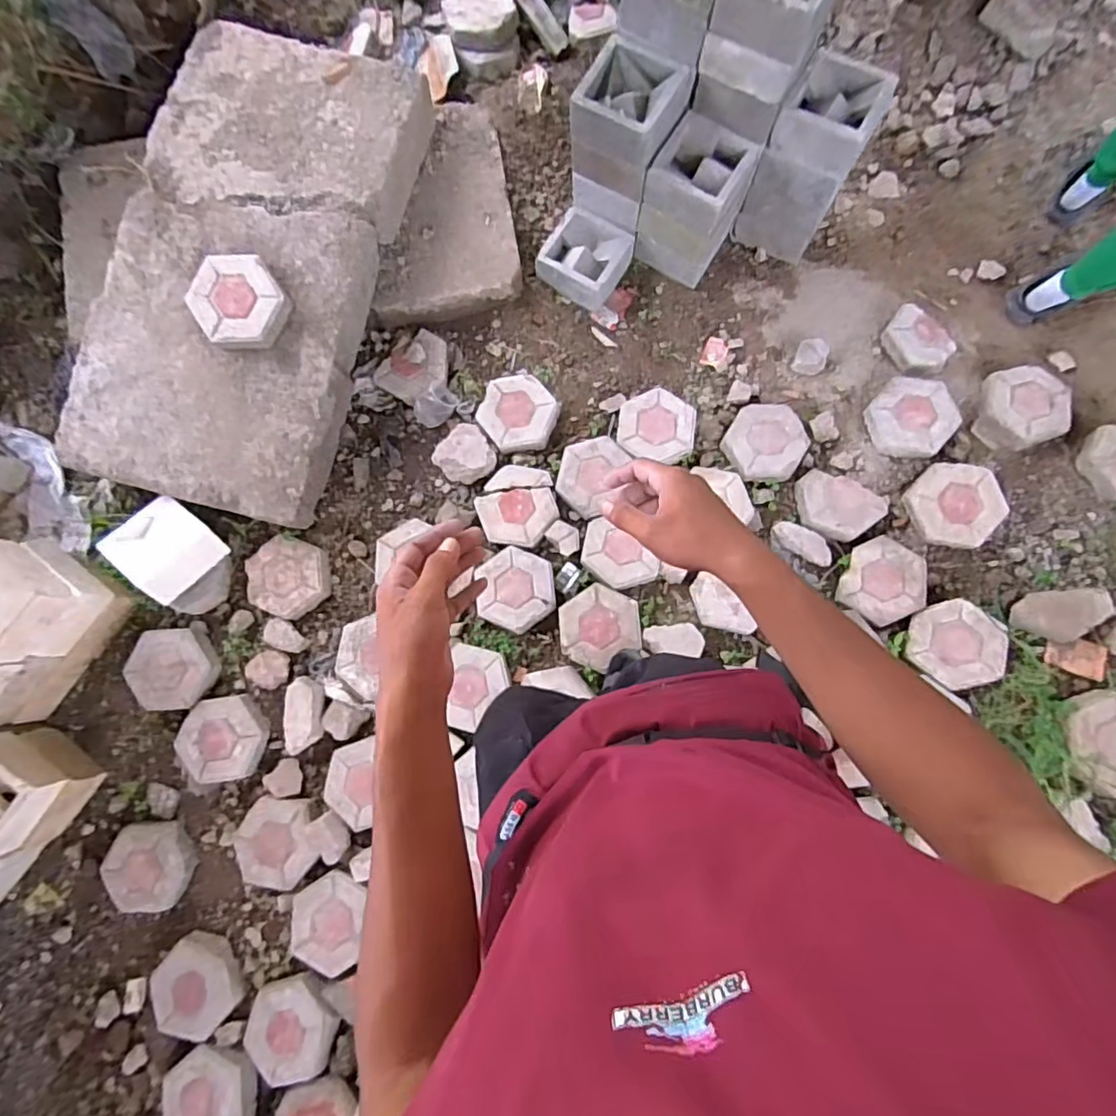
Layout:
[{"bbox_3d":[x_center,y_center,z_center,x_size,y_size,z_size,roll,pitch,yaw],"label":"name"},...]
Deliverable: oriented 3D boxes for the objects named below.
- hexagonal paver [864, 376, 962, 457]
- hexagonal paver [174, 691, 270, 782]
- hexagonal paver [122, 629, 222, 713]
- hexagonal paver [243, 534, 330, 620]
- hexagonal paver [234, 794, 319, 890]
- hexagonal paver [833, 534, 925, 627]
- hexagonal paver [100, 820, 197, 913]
[{"bbox_3d":[0.908,-0.360,1.492,0.208,0.046,0.203,14,90,15],"label":"hexagonal paver"},{"bbox_3d":[-0.848,0.457,1.464,0.213,0.056,0.210,-7,79,2],"label":"hexagonal paver"},{"bbox_3d":[-0.986,0.281,1.483,0.204,0.074,0.216,-35,80,-4],"label":"hexagonal paver"},{"bbox_3d":[-0.712,0.049,1.517,0.229,0.050,0.202,17,81,6],"label":"hexagonal paver"},{"bbox_3d":[-0.691,0.704,1.432,0.228,0.057,0.214,-41,80,-5],"label":"hexagonal paver"},{"bbox_3d":[0.806,0.057,1.423,0.192,0.040,0.211,20,81,6],"label":"hexagonal paver"},{"bbox_3d":[-1.027,0.774,1.453,0.213,0.075,0.213,2,80,3],"label":"hexagonal paver"}]

